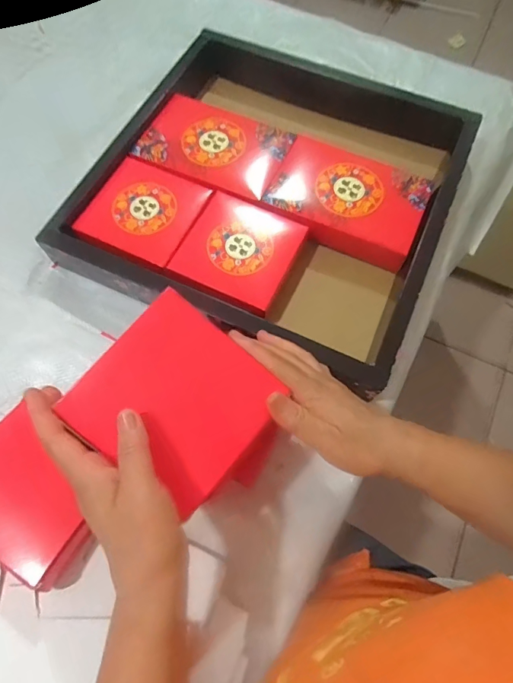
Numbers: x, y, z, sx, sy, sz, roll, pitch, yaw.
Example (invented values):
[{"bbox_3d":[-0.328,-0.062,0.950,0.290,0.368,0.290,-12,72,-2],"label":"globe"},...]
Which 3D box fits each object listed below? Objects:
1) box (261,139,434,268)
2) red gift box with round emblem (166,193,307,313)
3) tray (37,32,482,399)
[{"bbox_3d":[0.120,-0.188,0.575,0.195,0.055,0.140,25,70,9],"label":"box"},{"bbox_3d":[-0.021,-0.107,0.539,0.128,0.047,0.134,25,70,9],"label":"red gift box with round emblem"},{"bbox_3d":[0.025,-0.208,0.568,0.439,0.057,0.432,23,70,8],"label":"tray"}]

